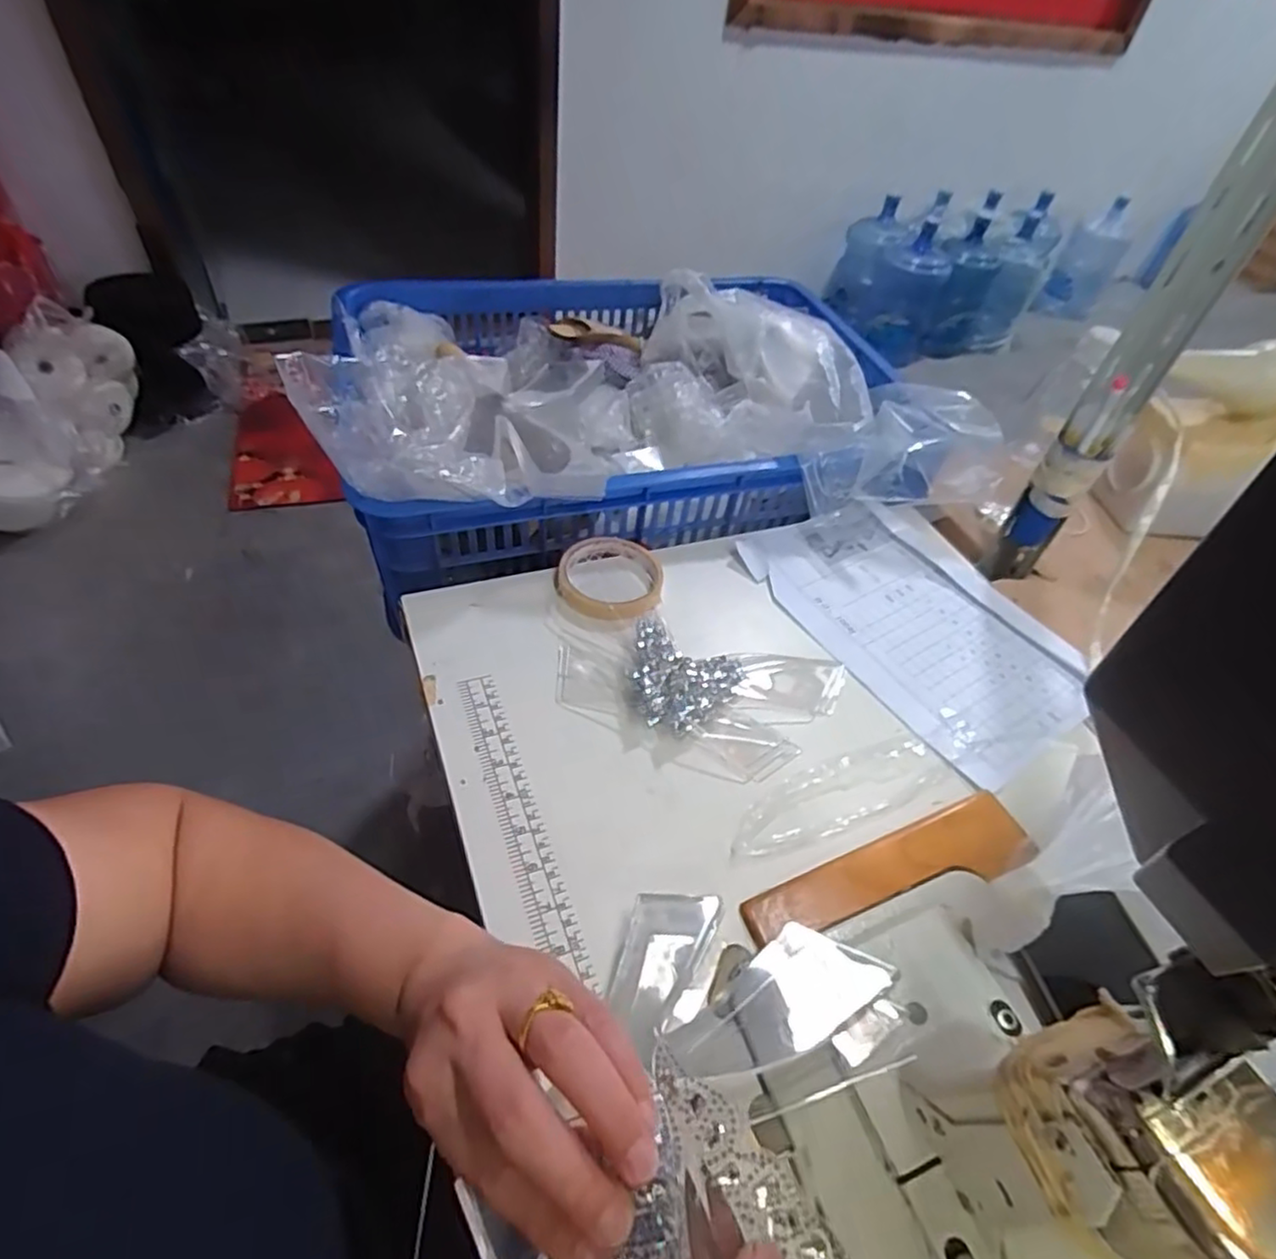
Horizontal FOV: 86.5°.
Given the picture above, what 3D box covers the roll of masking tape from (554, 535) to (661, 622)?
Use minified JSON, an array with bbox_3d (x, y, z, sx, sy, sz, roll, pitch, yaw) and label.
[{"bbox_3d":[-0.023,-0.049,0.588,0.089,0.020,0.094,2,49,-3],"label":"roll of masking tape"}]

